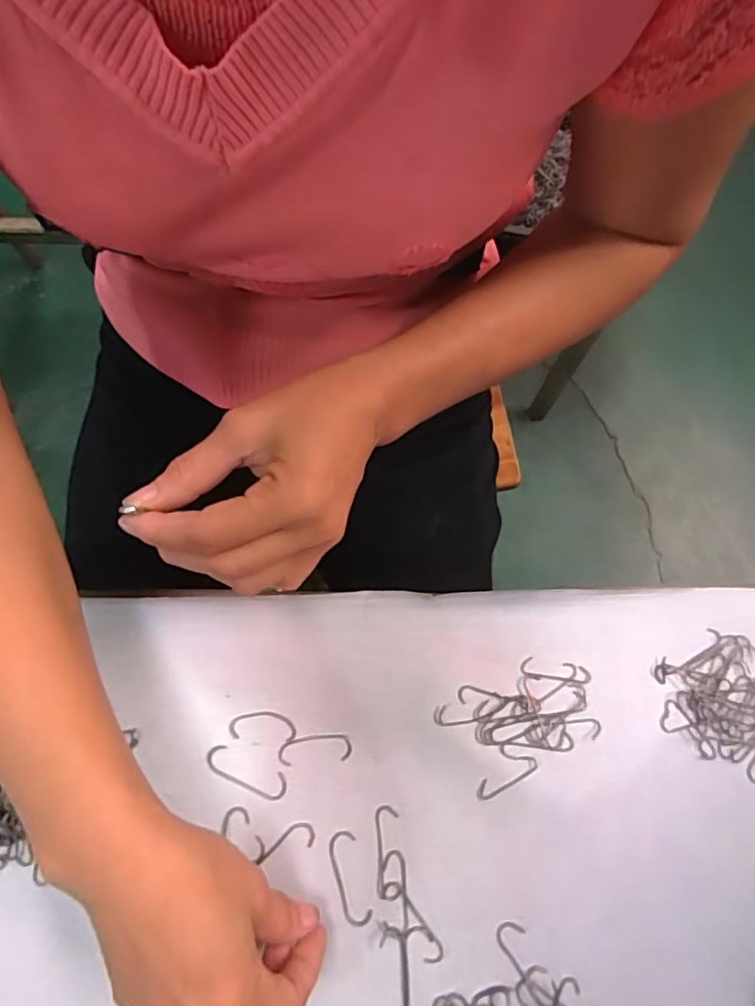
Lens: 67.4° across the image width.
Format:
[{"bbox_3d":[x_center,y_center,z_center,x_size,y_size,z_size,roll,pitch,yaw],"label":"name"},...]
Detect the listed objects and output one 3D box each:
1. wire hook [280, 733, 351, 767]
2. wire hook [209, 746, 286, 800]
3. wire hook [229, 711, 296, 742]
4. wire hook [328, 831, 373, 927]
[{"bbox_3d":[-0.037,0.144,0.330,0.043,0.004,0.015,-6,74,-1],"label":"wire hook"},{"bbox_3d":[-0.076,0.156,0.328,0.049,0.004,0.016,24,75,7],"label":"wire hook"},{"bbox_3d":[-0.068,0.132,0.334,0.039,0.004,0.016,3,74,2],"label":"wire hook"},{"bbox_3d":[-0.015,0.207,0.312,0.015,0.004,0.047,-17,74,-4],"label":"wire hook"}]

